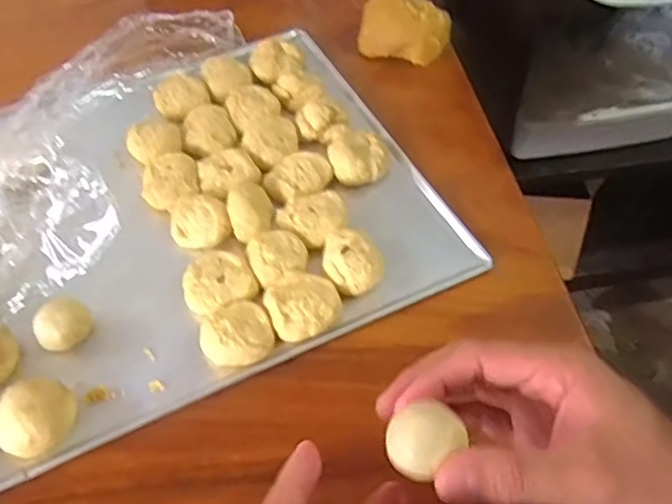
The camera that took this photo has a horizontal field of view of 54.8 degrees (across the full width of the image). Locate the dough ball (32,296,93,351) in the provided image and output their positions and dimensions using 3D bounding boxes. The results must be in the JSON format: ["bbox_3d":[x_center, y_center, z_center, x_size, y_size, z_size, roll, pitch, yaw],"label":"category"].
[{"bbox_3d":[-0.179,0.047,0.427,0.035,0.029,0.029,-30,58,-20],"label":"dough ball"}]

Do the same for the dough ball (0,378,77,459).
[{"bbox_3d":[-0.180,0.099,0.388,0.037,0.030,0.045,22,56,16],"label":"dough ball"}]

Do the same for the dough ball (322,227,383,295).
[{"bbox_3d":[0.012,0.010,0.464,0.041,0.028,0.045,0,53,0],"label":"dough ball"}]

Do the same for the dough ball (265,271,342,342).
[{"bbox_3d":[-0.023,0.036,0.445,0.048,0.020,0.049,0,53,0],"label":"dough ball"}]

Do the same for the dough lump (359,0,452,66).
[{"bbox_3d":[0.065,-0.213,0.620,0.084,0.048,0.045,17,55,14],"label":"dough lump"}]

